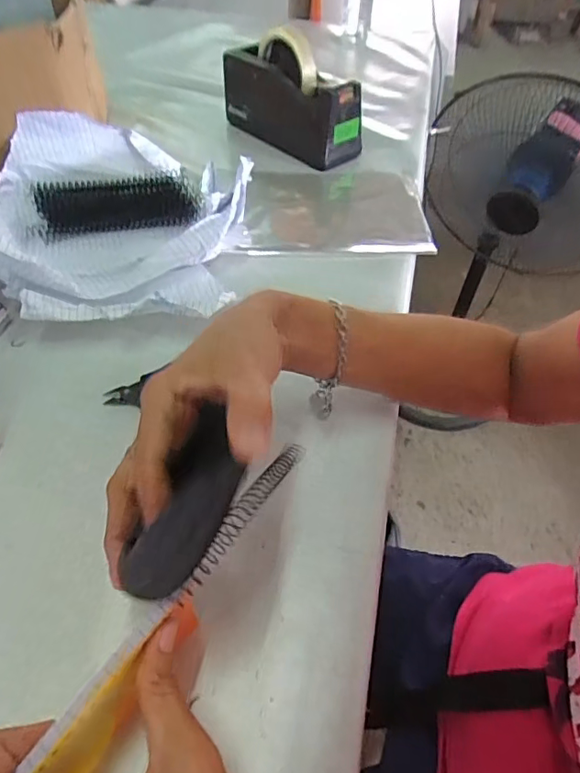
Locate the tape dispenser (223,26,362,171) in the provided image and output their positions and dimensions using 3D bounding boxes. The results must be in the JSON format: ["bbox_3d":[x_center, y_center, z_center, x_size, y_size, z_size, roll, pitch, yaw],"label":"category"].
[{"bbox_3d":[0.005,-0.376,0.672,0.076,0.118,0.207,-35,59,-27],"label":"tape dispenser"}]

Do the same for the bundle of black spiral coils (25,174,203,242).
[{"bbox_3d":[-0.198,-0.207,0.581,0.174,0.026,0.080,-12,51,-13],"label":"bundle of black spiral coils"}]

